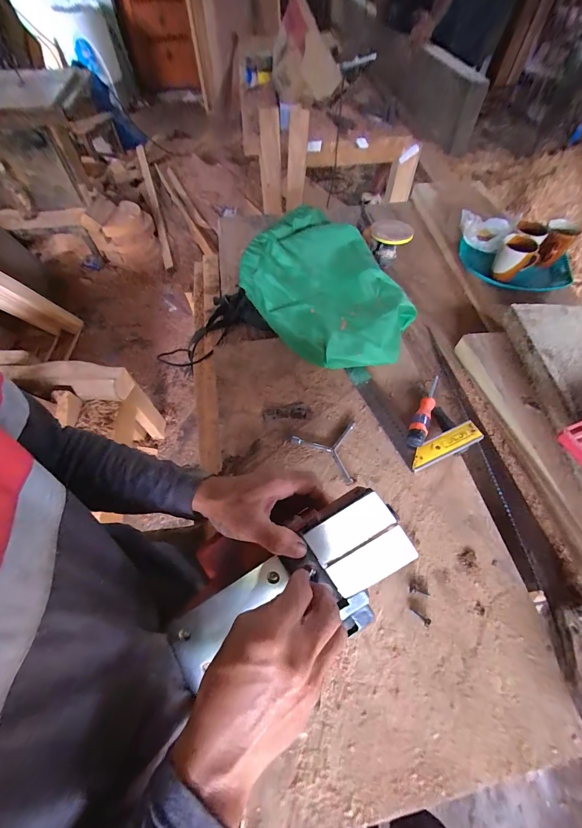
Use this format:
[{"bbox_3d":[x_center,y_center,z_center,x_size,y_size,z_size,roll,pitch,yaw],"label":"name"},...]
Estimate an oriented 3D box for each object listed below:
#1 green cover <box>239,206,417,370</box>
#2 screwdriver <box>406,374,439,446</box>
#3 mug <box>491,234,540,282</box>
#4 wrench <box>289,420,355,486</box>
[{"bbox_3d":[0.085,-0.244,0.645,0.330,0.166,0.241,34,65,19],"label":"green cover"},{"bbox_3d":[0.251,-0.013,0.577,0.030,0.031,0.186,25,54,15],"label":"screwdriver"},{"bbox_3d":[0.542,-0.373,0.759,0.087,0.084,0.079,34,65,19],"label":"mug"},{"bbox_3d":[0.055,0.058,0.550,0.112,0.013,0.120,7,59,5],"label":"wrench"}]

